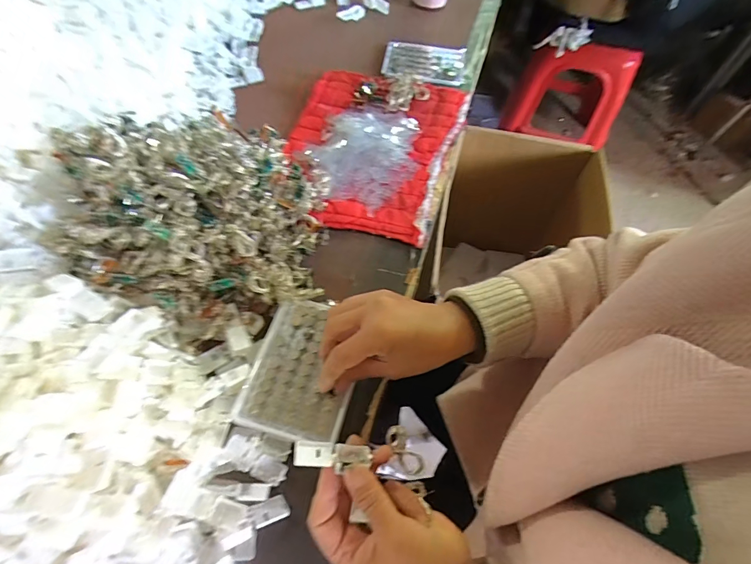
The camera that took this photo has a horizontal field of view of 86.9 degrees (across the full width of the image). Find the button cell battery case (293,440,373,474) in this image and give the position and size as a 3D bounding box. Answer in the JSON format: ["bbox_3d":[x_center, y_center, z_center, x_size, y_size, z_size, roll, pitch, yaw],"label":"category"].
[{"bbox_3d":[-0.032,0.130,0.295,0.056,0.010,0.021,6,26,-9],"label":"button cell battery case"}]

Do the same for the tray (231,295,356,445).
[{"bbox_3d":[-0.067,0.079,0.374,0.095,0.015,0.126,14,60,4],"label":"tray"}]

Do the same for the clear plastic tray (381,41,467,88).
[{"bbox_3d":[0.081,-0.361,0.653,0.133,0.017,0.104,5,60,0],"label":"clear plastic tray"}]

